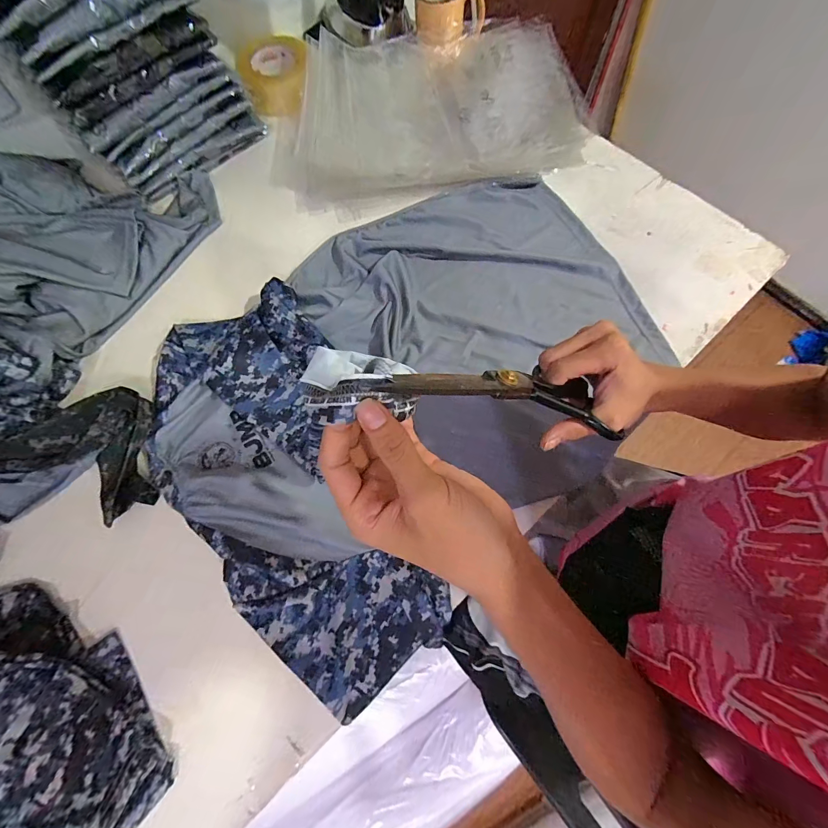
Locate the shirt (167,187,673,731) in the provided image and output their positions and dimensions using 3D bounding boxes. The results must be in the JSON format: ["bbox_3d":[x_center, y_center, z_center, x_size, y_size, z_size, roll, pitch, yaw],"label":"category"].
[{"bbox_3d":[0.001,-0.056,0.465,0.635,0.035,0.461,-41,76,-12],"label":"shirt"}]

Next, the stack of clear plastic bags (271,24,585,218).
[{"bbox_3d":[0.009,-0.486,0.571,0.468,0.079,0.289,-10,72,-2],"label":"stack of clear plastic bags"}]

